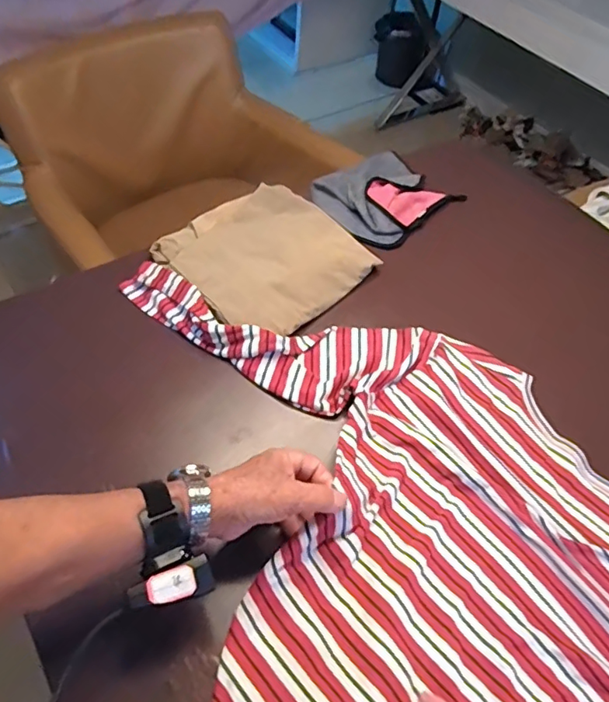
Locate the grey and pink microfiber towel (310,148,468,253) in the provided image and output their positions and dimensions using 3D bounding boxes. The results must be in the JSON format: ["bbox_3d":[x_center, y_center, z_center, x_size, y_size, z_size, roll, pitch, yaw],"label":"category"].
[{"bbox_3d":[0.126,-0.263,0.901,0.185,0.025,0.206,39,59,22],"label":"grey and pink microfiber towel"}]

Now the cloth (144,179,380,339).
[{"bbox_3d":[-0.064,-0.142,0.767,0.250,0.038,0.227,38,58,21],"label":"cloth"}]

